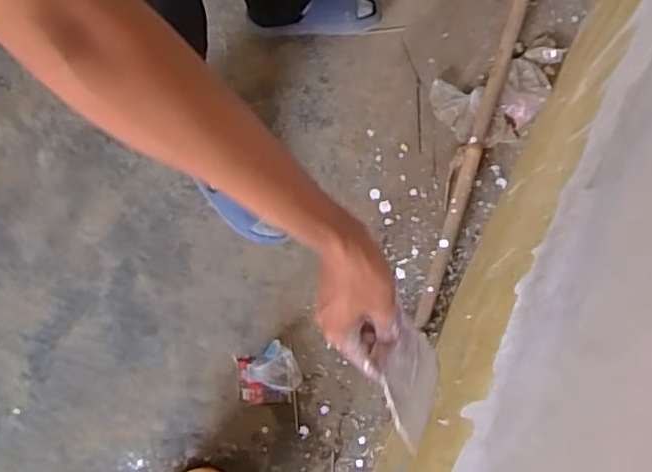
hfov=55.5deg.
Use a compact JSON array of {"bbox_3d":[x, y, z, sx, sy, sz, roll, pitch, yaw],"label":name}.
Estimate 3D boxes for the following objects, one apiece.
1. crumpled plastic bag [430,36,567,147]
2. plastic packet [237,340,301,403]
[{"bbox_3d":[0.383,-0.300,1.314,0.304,0.039,0.185,-23,80,-5],"label":"crumpled plastic bag"},{"bbox_3d":[-0.111,0.265,1.194,0.116,0.032,0.110,-10,79,-3],"label":"plastic packet"}]

